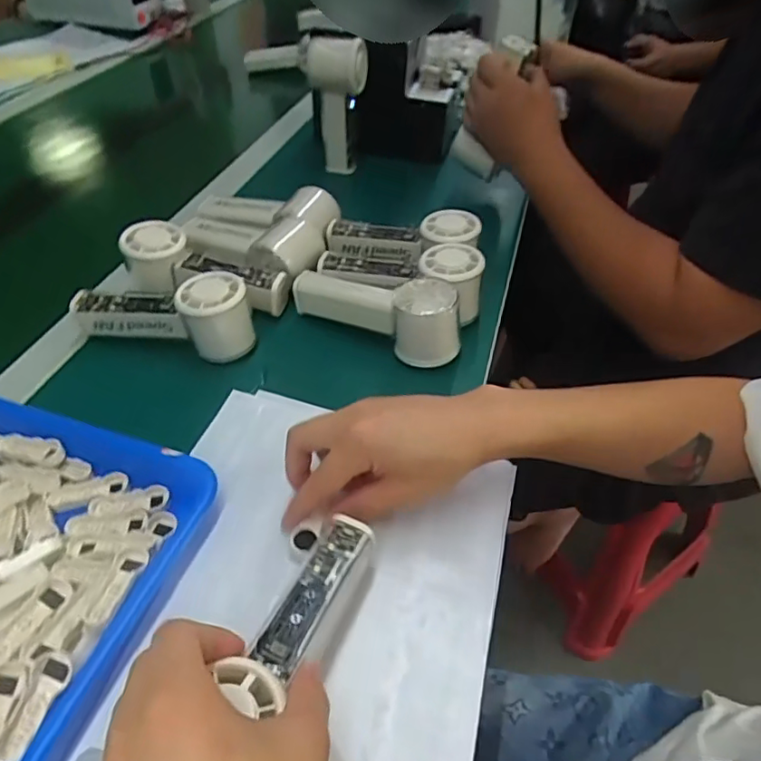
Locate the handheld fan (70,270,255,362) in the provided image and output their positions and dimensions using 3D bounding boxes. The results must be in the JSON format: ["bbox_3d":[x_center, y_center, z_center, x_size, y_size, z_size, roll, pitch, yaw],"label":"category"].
[{"bbox_3d":[-0.186,-0.062,0.486,0.155,0.054,0.055,11,47,9],"label":"handheld fan"}]

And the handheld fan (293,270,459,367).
[{"bbox_3d":[-0.004,-0.066,0.495,0.156,0.051,0.052,21,49,18],"label":"handheld fan"}]

